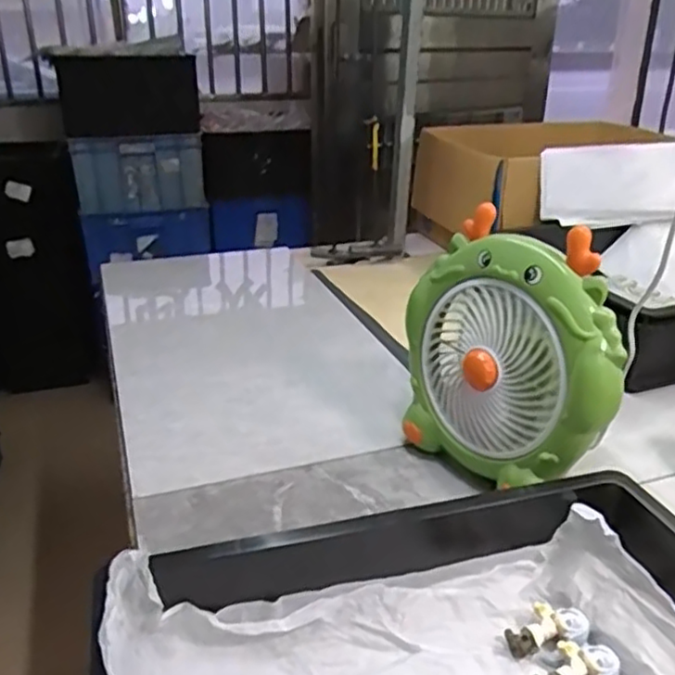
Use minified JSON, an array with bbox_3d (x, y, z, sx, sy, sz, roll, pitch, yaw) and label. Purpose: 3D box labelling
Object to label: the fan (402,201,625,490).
[{"bbox_3d":[0.178,0.015,0.676,0.092,0.266,0.234,-9,18,-38],"label":"fan"}]

